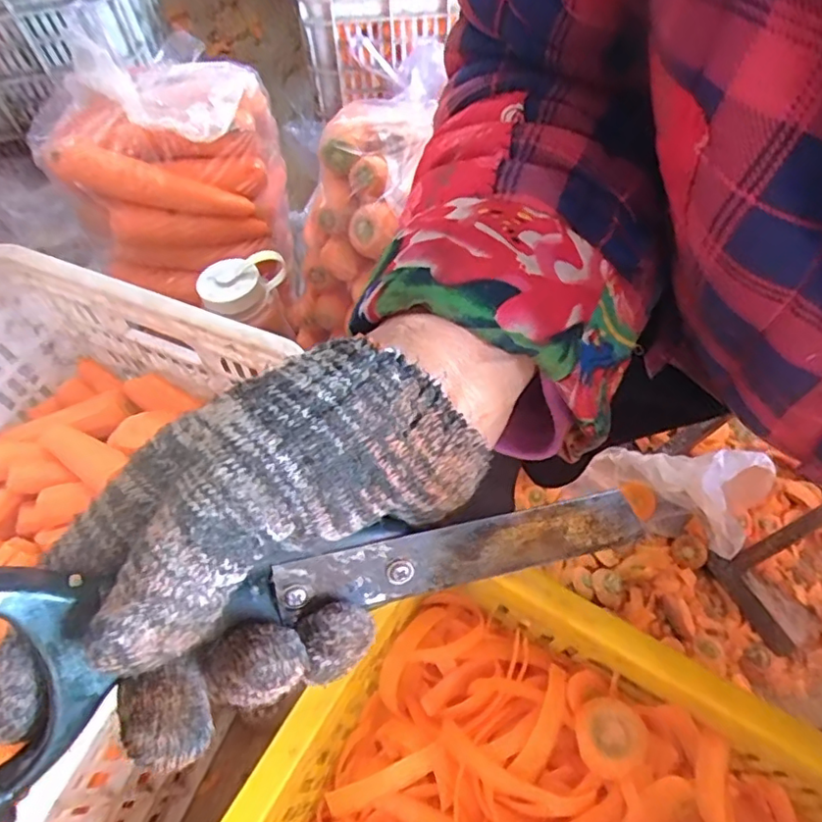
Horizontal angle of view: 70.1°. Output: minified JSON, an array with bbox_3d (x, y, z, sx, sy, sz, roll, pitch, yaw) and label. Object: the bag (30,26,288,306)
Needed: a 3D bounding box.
[{"bbox_3d":[-0.277,-0.282,0.691,0.240,0.202,0.196,-12,59,-5],"label":"bag"}]

